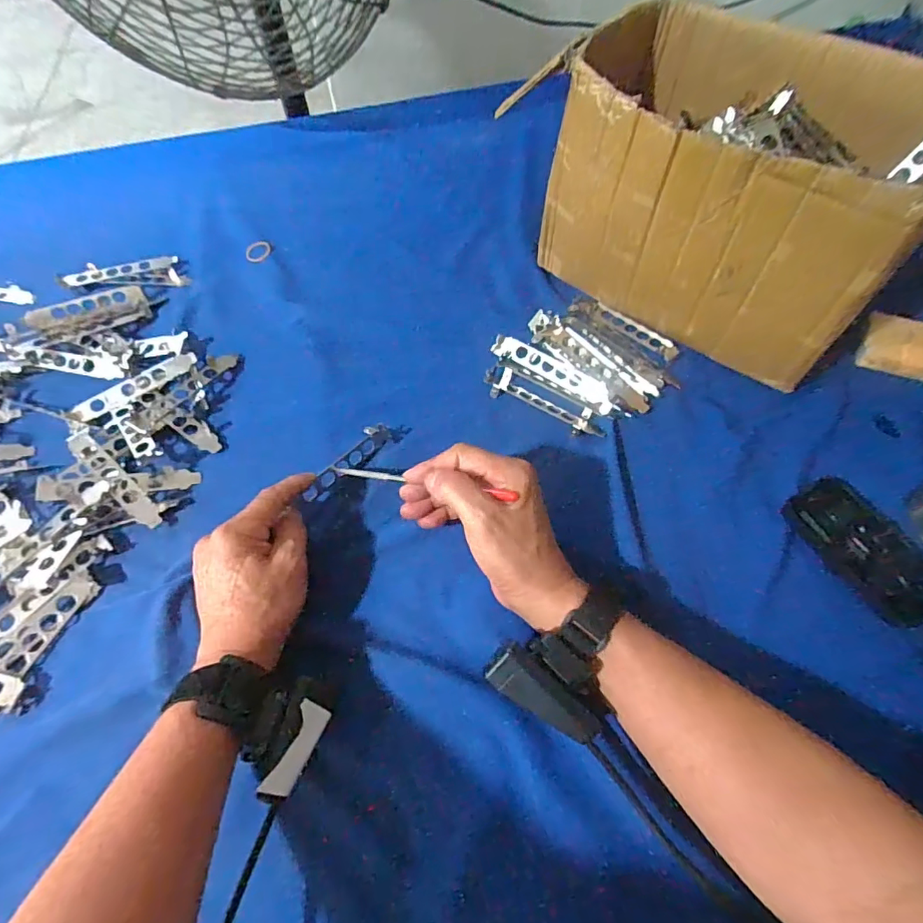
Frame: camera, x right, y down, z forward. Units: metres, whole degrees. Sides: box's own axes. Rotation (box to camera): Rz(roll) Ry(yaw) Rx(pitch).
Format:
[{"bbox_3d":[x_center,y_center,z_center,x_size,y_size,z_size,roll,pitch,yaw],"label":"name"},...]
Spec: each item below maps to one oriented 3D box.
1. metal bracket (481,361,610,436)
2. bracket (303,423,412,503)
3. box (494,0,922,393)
[{"bbox_3d":[0.080,-0.060,0.470,0.118,0.009,0.042,29,63,18],"label":"metal bracket"},{"bbox_3d":[-0.090,-0.005,0.440,0.021,0.015,0.108,36,61,21],"label":"bracket"},{"bbox_3d":[0.245,-0.237,0.463,0.316,0.190,0.209,32,64,20],"label":"box"}]

